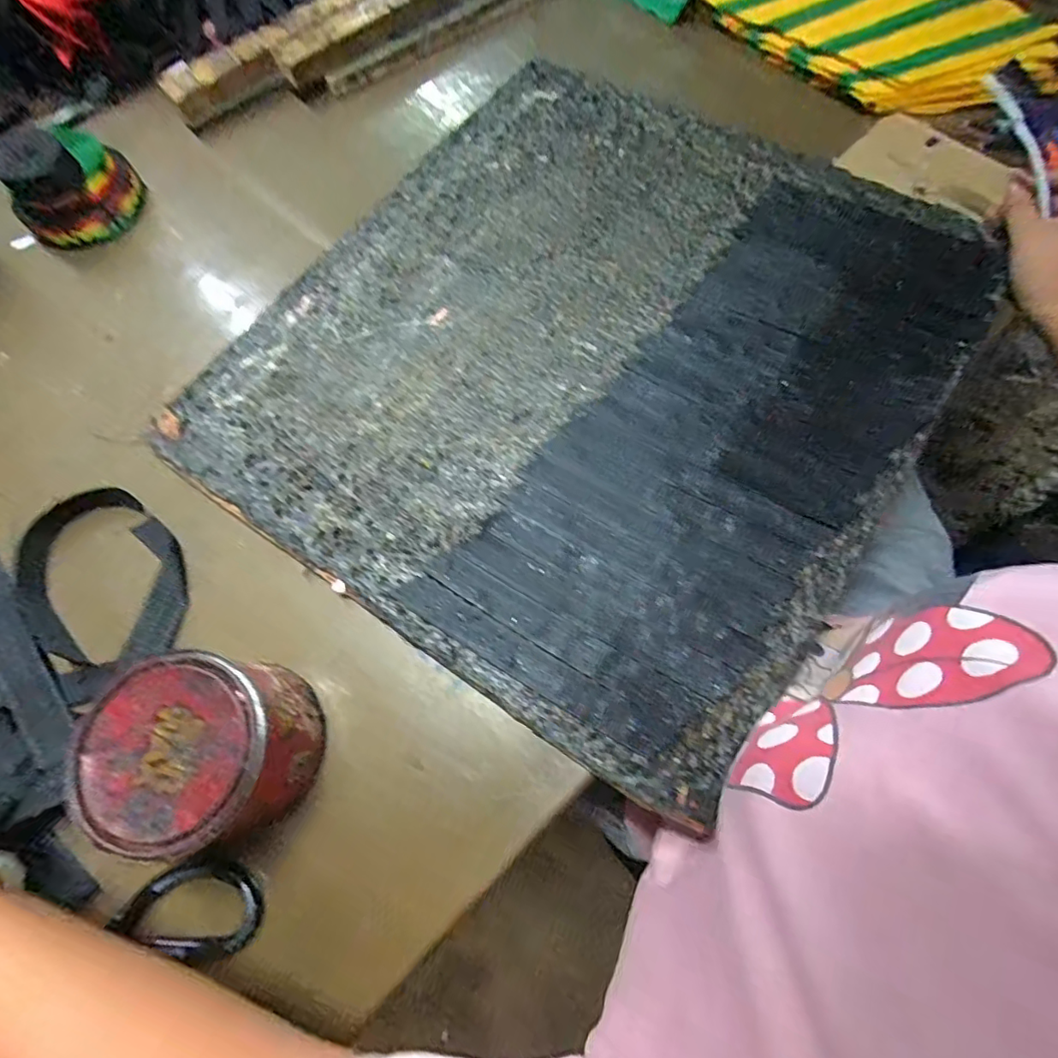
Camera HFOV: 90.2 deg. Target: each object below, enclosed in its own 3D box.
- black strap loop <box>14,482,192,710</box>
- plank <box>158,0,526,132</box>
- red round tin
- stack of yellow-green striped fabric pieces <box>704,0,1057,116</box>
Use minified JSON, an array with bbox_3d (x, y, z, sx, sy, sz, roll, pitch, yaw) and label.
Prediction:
[{"bbox_3d":[-0.321,0.038,0.397,0.103,0.023,0.151,-32,71,-9],"label":"black strap loop"},{"bbox_3d":[-0.167,-0.583,0.601,0.497,0.037,0.109,-32,71,-9],"label":"plank"},{"bbox_3d":[-0.191,0.131,0.317,0.106,0.078,0.098,-1,69,2],"label":"red round tin"},{"bbox_3d":[0.353,-0.548,0.568,0.418,0.051,0.193,41,76,16],"label":"stack of yellow-green striped fabric pieces"}]

